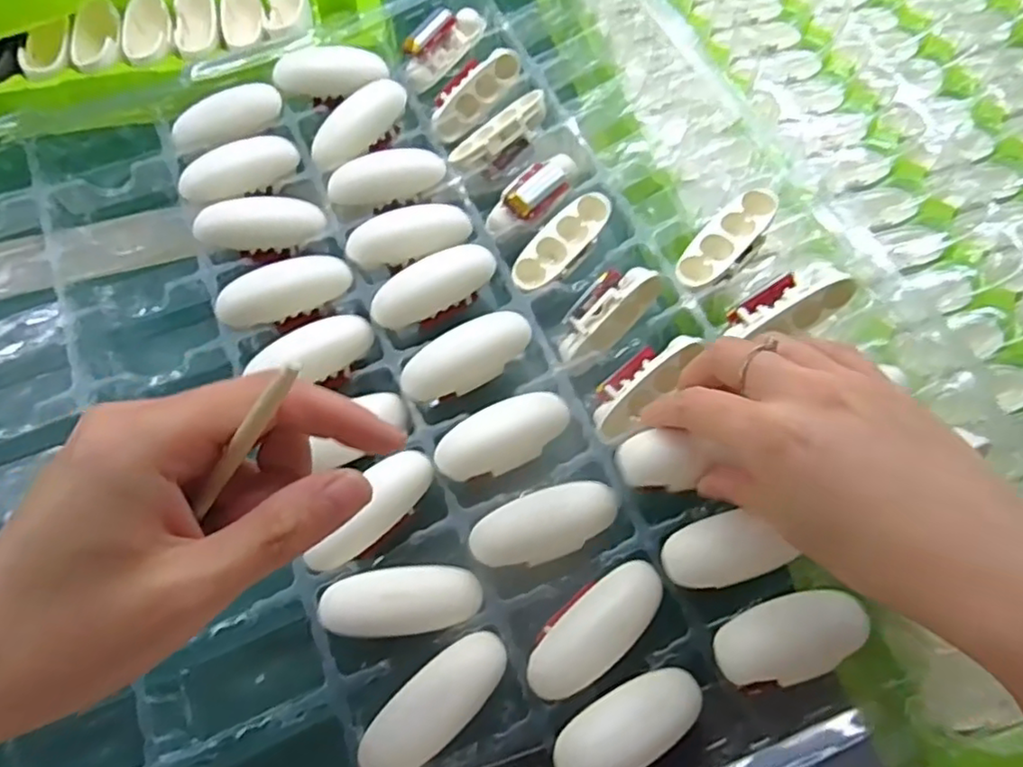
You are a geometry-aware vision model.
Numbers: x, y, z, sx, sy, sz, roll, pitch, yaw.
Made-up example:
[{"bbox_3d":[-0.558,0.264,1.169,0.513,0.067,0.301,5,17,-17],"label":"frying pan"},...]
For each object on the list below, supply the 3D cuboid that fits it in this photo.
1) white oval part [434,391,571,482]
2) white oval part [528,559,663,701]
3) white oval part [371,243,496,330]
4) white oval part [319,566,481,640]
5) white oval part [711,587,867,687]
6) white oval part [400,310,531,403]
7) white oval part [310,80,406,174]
[{"bbox_3d":[-0.003,0.024,0.302,0.065,0.012,0.029,-29,69,-15],"label":"white oval part"},{"bbox_3d":[0.034,0.101,0.268,0.066,0.009,0.029,-35,71,-18],"label":"white oval part"},{"bbox_3d":[-0.040,-0.051,0.330,0.065,0.019,0.022,-23,68,-13],"label":"white oval part"},{"bbox_3d":[-0.046,0.091,0.271,0.066,0.010,0.026,-3,65,-4],"label":"white oval part"},{"bbox_3d":[0.108,0.097,0.248,0.060,0.010,0.030,-11,66,-8],"label":"white oval part"},{"bbox_3d":[-0.022,-0.014,0.317,0.066,0.015,0.028,-29,69,-15],"label":"white oval part"},{"bbox_3d":[-0.090,-0.152,0.379,0.065,0.019,0.021,-44,75,-3],"label":"white oval part"}]

